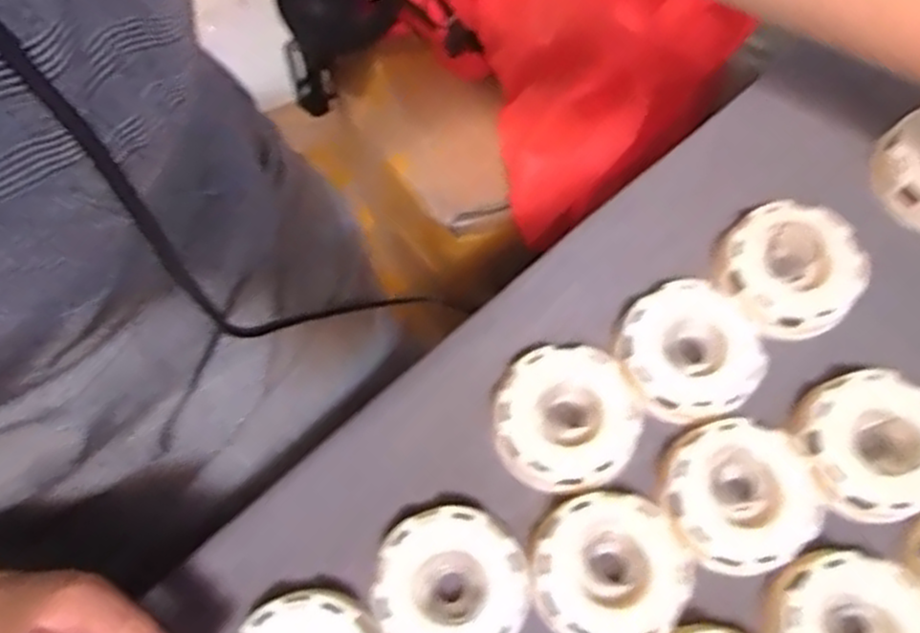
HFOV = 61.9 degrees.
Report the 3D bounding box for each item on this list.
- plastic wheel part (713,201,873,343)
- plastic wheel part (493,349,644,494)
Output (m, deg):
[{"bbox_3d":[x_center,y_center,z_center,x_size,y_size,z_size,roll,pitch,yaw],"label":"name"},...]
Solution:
[{"bbox_3d":[0.162,-0.022,0.383,0.065,0.025,0.066,0,69,0],"label":"plastic wheel part"},{"bbox_3d":[0.049,0.050,0.362,0.065,0.029,0.063,0,69,0],"label":"plastic wheel part"}]

